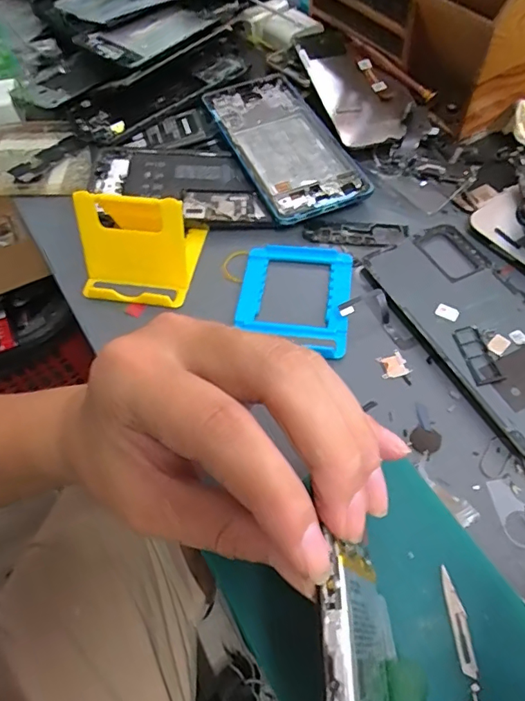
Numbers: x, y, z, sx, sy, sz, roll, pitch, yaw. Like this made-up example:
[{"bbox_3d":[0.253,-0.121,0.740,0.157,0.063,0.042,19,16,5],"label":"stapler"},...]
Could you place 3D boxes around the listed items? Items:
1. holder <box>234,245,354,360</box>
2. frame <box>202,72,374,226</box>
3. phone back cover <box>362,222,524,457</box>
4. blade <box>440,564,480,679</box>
[{"bbox_3d":[0.020,-0.035,0.310,0.071,0.009,0.084,6,60,8],"label":"holder"},{"bbox_3d":[0.015,-0.164,0.378,0.079,0.013,0.159,-23,61,-9],"label":"frame"},{"bbox_3d":[0.133,-0.016,0.291,0.074,0.006,0.156,-26,61,-10],"label":"phone back cover"},{"bbox_3d":[0.081,0.111,0.200,0.007,0.004,0.039,-5,59,2],"label":"blade"}]

